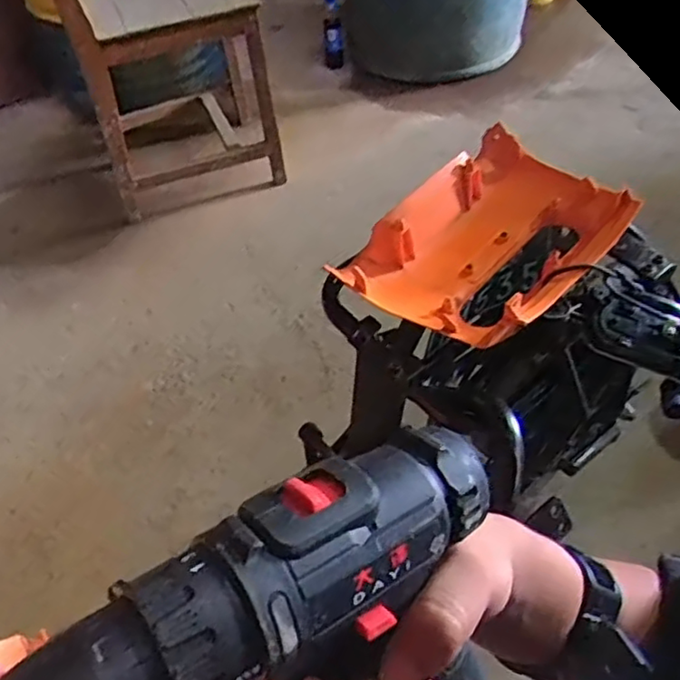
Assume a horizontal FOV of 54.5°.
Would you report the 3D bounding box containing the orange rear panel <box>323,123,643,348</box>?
[{"bbox_3d":[0.136,-0.086,0.602,0.243,0.085,0.181,-38,54,-25],"label":"orange rear panel"}]

